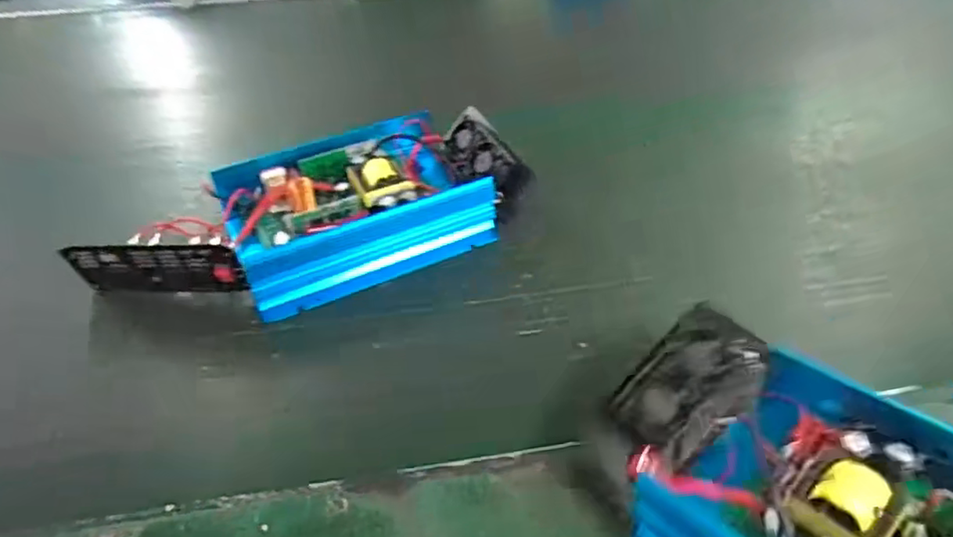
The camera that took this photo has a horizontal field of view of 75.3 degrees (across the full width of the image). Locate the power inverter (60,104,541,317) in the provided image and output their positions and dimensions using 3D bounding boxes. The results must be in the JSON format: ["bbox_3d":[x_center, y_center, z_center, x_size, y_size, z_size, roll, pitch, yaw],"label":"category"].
[{"bbox_3d":[-0.142,-0.053,0.554,0.369,0.058,0.171,-16,46,-17],"label":"power inverter"}]

